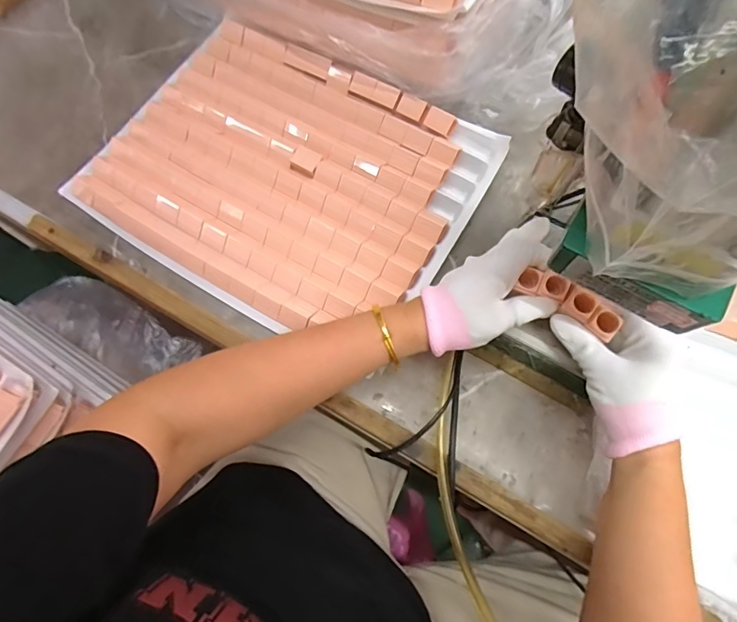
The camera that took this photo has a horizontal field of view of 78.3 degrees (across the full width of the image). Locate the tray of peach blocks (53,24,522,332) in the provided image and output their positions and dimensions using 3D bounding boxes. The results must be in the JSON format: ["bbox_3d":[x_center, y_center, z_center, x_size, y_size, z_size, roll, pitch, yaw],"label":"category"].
[{"bbox_3d":[-0.088,-0.149,0.498,0.384,0.034,0.297,29,74,10],"label":"tray of peach blocks"}]

